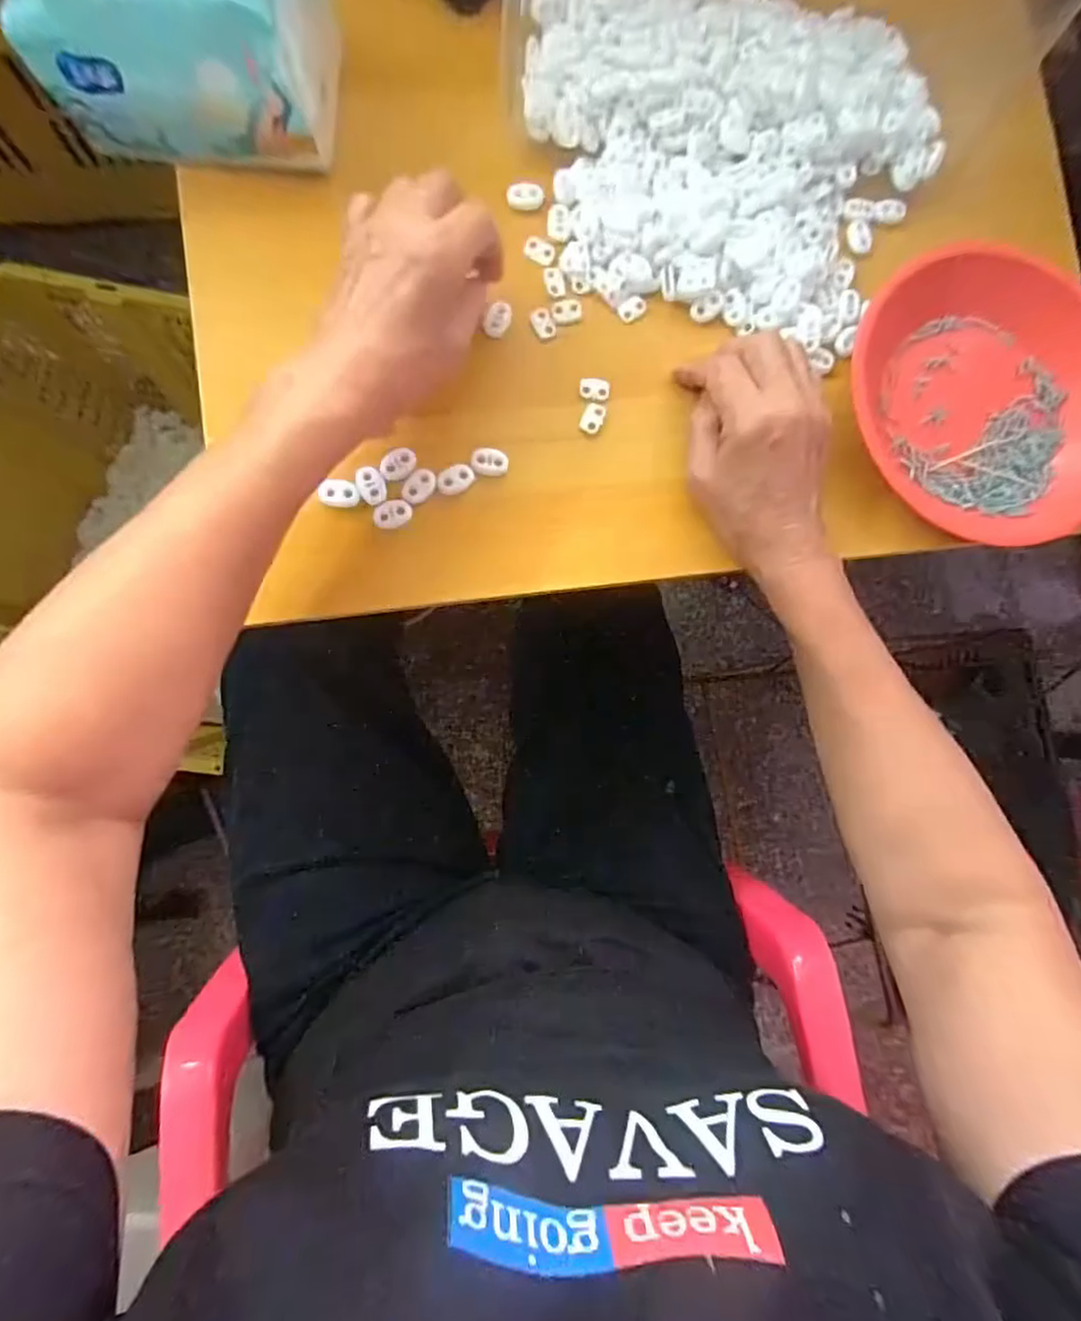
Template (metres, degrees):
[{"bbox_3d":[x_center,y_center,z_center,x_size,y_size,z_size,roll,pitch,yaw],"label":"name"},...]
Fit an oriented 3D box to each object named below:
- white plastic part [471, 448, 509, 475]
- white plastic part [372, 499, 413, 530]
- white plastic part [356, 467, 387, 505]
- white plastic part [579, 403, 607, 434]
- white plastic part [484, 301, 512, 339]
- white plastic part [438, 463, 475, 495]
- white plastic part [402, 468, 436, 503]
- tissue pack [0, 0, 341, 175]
[{"bbox_3d":[-0.030,-0.120,0.378,0.021,0.006,0.015,1,85,-8],"label":"white plastic part"},{"bbox_3d":[-0.087,-0.086,0.368,0.023,0.005,0.013,-26,89,-9],"label":"white plastic part"},{"bbox_3d":[-0.099,-0.103,0.367,0.015,0.004,0.022,-26,89,-9],"label":"white plastic part"},{"bbox_3d":[0.033,-0.152,0.392,0.013,0.005,0.019,21,83,-6],"label":"white plastic part"},{"bbox_3d":[-0.026,-0.211,0.389,0.012,0.007,0.022,19,83,-6],"label":"white plastic part"},{"bbox_3d":[-0.051,-0.109,0.374,0.023,0.004,0.016,-26,89,-9],"label":"white plastic part"},{"bbox_3d":[-0.072,-0.104,0.371,0.022,0.004,0.015,-42,92,-9],"label":"white plastic part"},{"bbox_3d":[-0.189,-0.345,0.320,0.144,0.111,0.093,3,85,-7],"label":"tissue pack"}]

